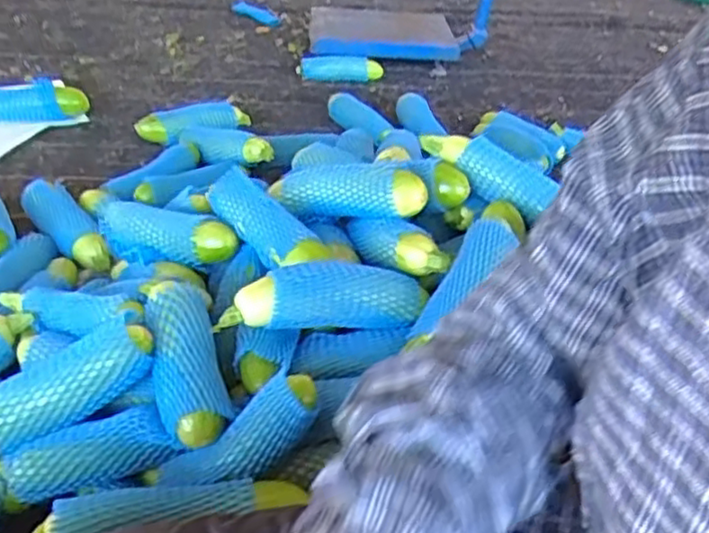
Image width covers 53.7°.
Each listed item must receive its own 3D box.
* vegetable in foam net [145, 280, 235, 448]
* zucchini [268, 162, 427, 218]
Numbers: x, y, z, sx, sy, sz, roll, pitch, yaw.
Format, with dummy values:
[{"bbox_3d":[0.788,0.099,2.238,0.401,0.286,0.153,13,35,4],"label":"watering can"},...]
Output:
[{"bbox_3d":[-0.178,0.085,0.732,0.071,0.055,0.203,-8,37,-19],"label":"vegetable in foam net"},{"bbox_3d":[-0.011,-0.096,0.921,0.217,0.062,0.071,5,31,31],"label":"zucchini"}]

